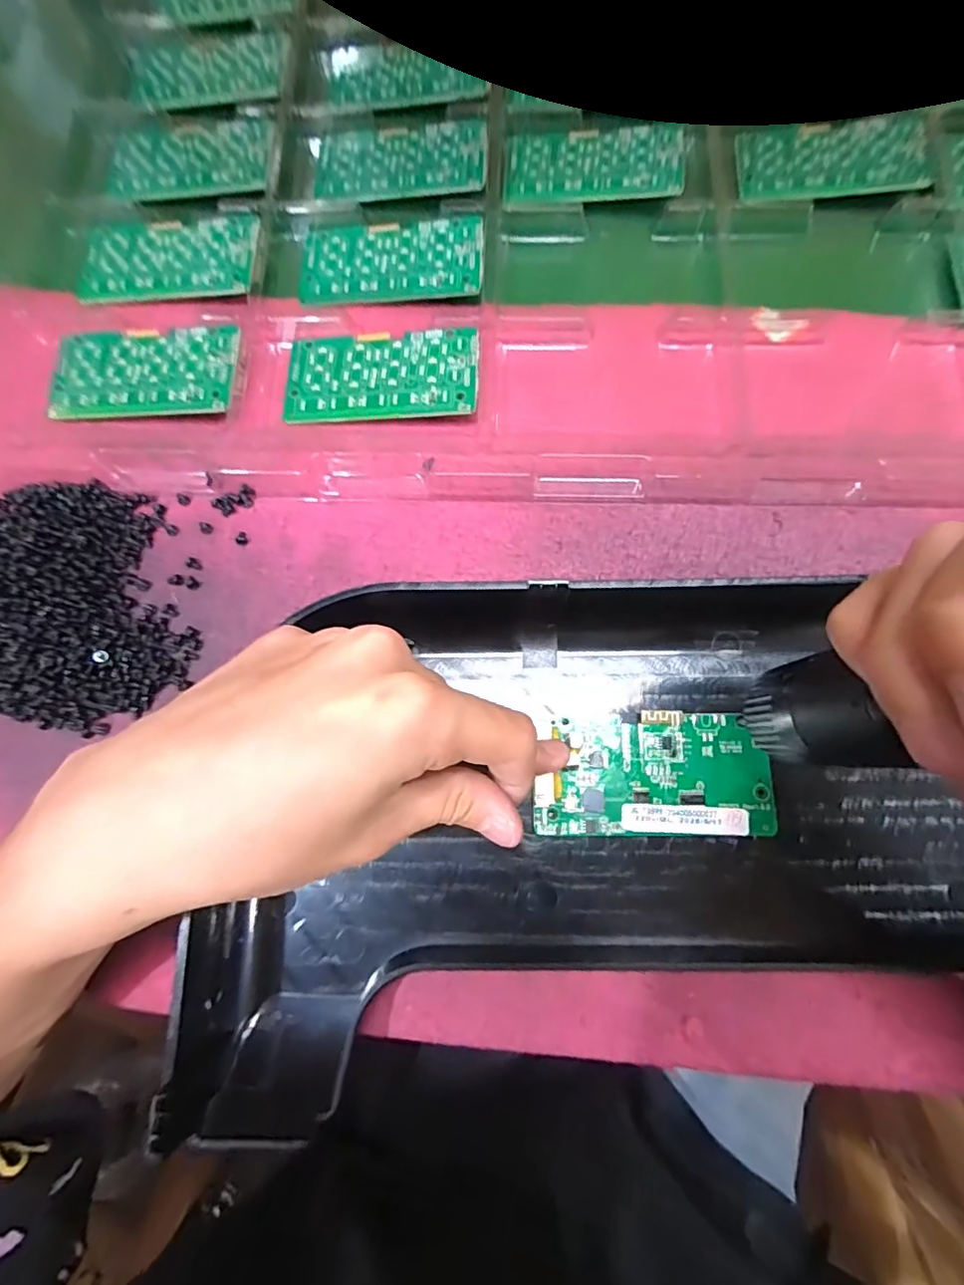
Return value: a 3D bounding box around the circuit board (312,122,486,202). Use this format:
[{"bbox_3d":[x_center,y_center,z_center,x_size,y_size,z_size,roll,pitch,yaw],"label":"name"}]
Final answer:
[{"bbox_3d":[-0.044,-0.266,0.311,0.092,0.007,0.051,2,77,2],"label":"circuit board"}]

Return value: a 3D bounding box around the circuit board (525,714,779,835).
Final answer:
[{"bbox_3d":[0.069,0.053,0.227,0.093,0.004,0.047,0,77,2],"label":"circuit board"}]

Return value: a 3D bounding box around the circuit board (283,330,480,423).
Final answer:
[{"bbox_3d":[-0.049,-0.131,0.273,0.093,0.008,0.046,0,77,2],"label":"circuit board"}]

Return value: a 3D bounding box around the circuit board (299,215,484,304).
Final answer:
[{"bbox_3d":[-0.047,-0.198,0.291,0.093,0.008,0.048,2,77,2],"label":"circuit board"}]

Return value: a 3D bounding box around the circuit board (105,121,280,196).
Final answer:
[{"bbox_3d":[-0.162,-0.270,0.312,0.092,0.004,0.049,3,77,2],"label":"circuit board"}]

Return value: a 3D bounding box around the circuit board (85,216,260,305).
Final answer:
[{"bbox_3d":[-0.163,-0.200,0.292,0.091,0.004,0.047,1,77,2],"label":"circuit board"}]

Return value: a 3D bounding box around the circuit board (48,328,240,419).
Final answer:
[{"bbox_3d":[-0.167,-0.133,0.276,0.091,0.004,0.046,2,79,7],"label":"circuit board"}]

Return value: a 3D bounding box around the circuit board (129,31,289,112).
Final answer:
[{"bbox_3d":[-0.163,-0.336,0.331,0.094,0.007,0.055,5,77,3],"label":"circuit board"}]

